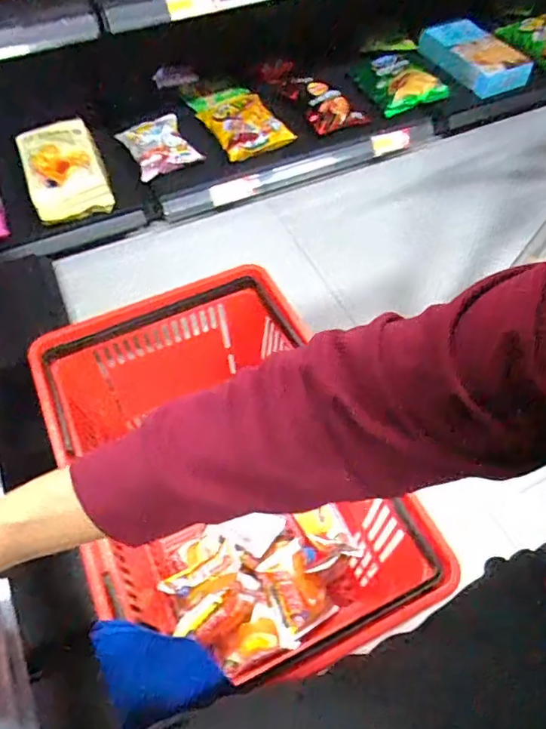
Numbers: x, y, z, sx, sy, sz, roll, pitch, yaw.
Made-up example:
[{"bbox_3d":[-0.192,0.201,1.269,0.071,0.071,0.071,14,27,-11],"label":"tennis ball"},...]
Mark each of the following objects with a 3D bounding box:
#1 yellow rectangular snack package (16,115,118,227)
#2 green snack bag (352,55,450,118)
[{"bbox_3d":[-0.426,-0.400,1.101,0.147,0.089,0.213,-20,57,-13],"label":"yellow rectangular snack package"},{"bbox_3d":[0.289,-0.654,1.255,0.202,0.053,0.145,-17,56,-11],"label":"green snack bag"}]

